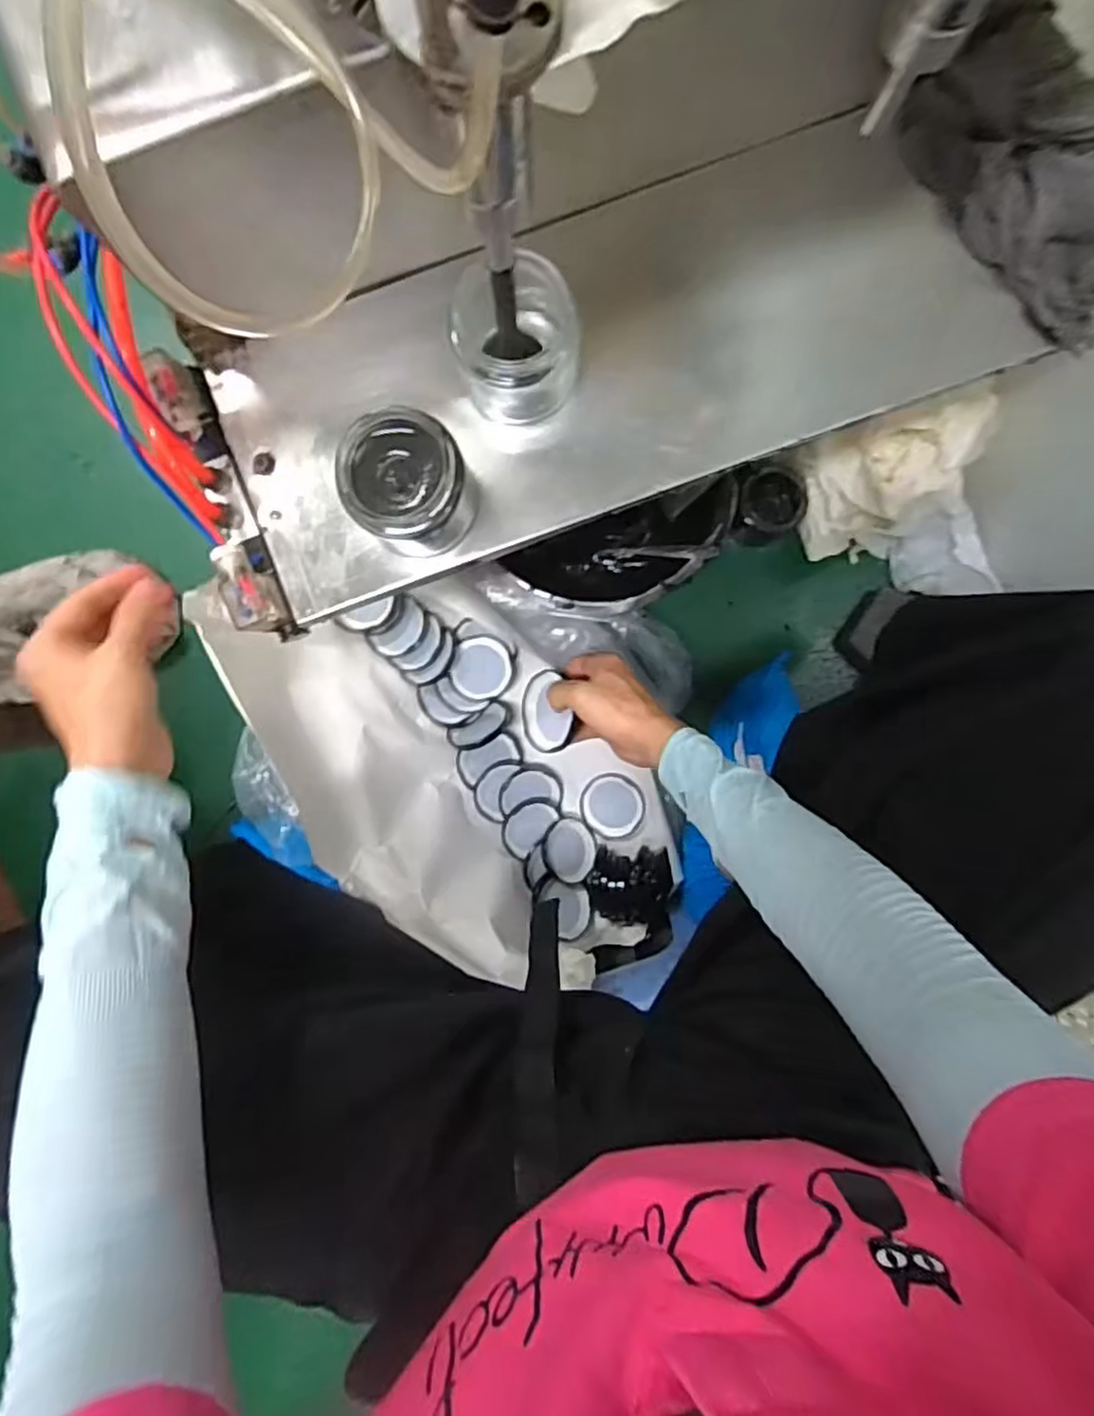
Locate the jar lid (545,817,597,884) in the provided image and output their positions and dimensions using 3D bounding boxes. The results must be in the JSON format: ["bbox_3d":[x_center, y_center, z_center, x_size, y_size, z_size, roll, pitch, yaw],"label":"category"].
[{"bbox_3d":[0.023,0.146,0.721,0.054,0.007,0.065,3,72,-13],"label":"jar lid"}]

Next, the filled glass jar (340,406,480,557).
[{"bbox_3d":[-0.076,-0.122,0.390,0.063,0.066,0.062,11,92,0],"label":"filled glass jar"}]

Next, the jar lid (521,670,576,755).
[{"bbox_3d":[-0.002,0.004,0.563,0.008,0.057,0.070,3,65,-33],"label":"jar lid"}]

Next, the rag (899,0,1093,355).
[{"bbox_3d":[0.278,-0.293,0.387,0.079,0.047,0.175,-35,91,1],"label":"rag"}]

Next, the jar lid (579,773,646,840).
[{"bbox_3d":[0.069,0.103,0.730,0.063,0.010,0.066,0,92,1],"label":"jar lid"}]

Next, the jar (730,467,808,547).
[{"bbox_3d":[0.224,-0.205,0.711,0.065,0.075,0.065,0,92,1],"label":"jar"}]

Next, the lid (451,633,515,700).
[{"bbox_3d":[-0.066,-0.041,0.709,0.062,0.008,0.063,0,92,1],"label":"lid"}]

